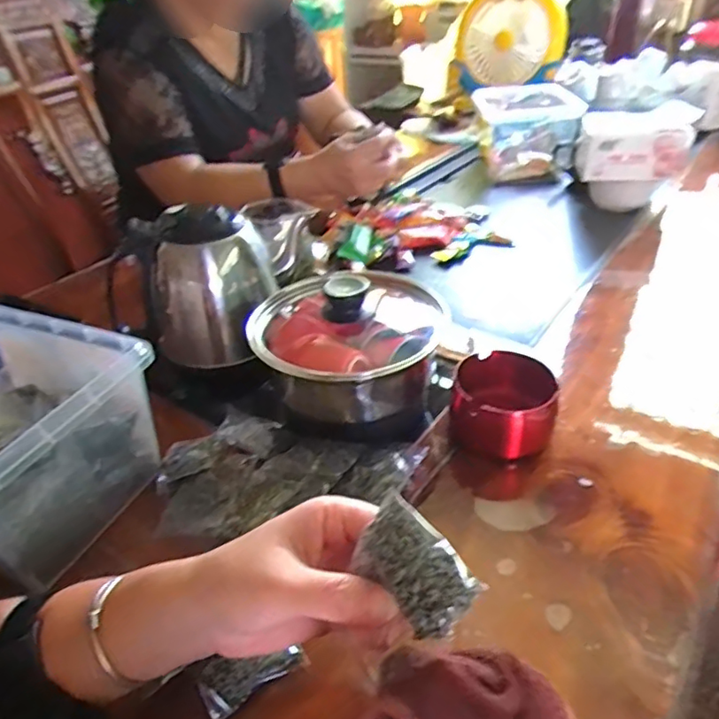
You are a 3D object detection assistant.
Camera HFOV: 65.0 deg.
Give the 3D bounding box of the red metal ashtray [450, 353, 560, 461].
[{"bbox_3d":[0.117,0.037,0.465,0.085,0.056,0.071,8,38,17],"label":"red metal ashtray"}]

